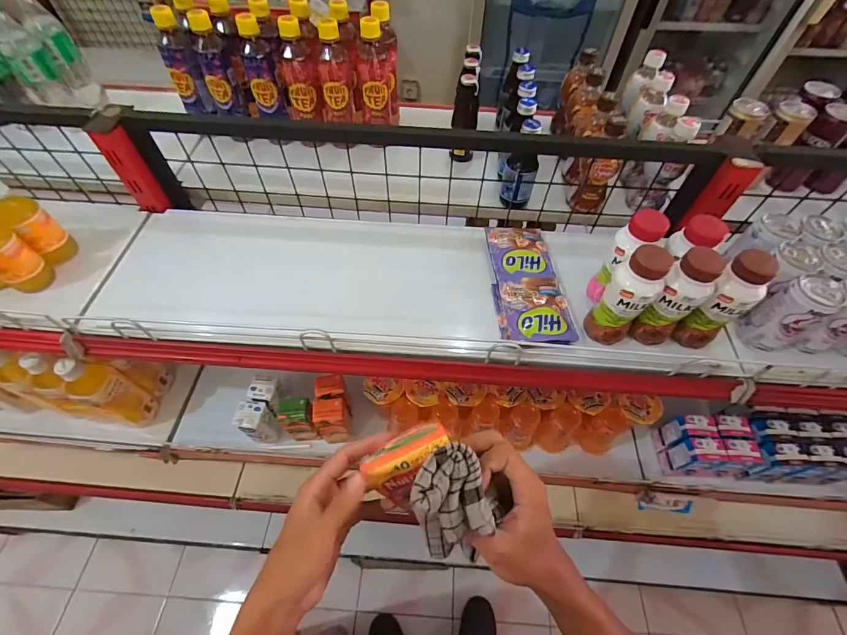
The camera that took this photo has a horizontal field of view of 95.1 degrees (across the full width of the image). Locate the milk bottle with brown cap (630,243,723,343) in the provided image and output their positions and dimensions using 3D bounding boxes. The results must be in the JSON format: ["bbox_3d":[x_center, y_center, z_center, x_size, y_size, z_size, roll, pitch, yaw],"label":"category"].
[{"bbox_3d":[0.295,-0.019,0.456,0.043,0.129,0.047,-33,62,-21],"label":"milk bottle with brown cap"}]

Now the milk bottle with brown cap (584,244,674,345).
[{"bbox_3d":[0.239,-0.025,0.456,0.051,0.123,0.045,37,63,22],"label":"milk bottle with brown cap"}]

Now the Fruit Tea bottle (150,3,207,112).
[{"bbox_3d":[-0.419,-0.438,0.668,0.047,0.144,0.052,-23,59,-16],"label":"Fruit Tea bottle"}]

